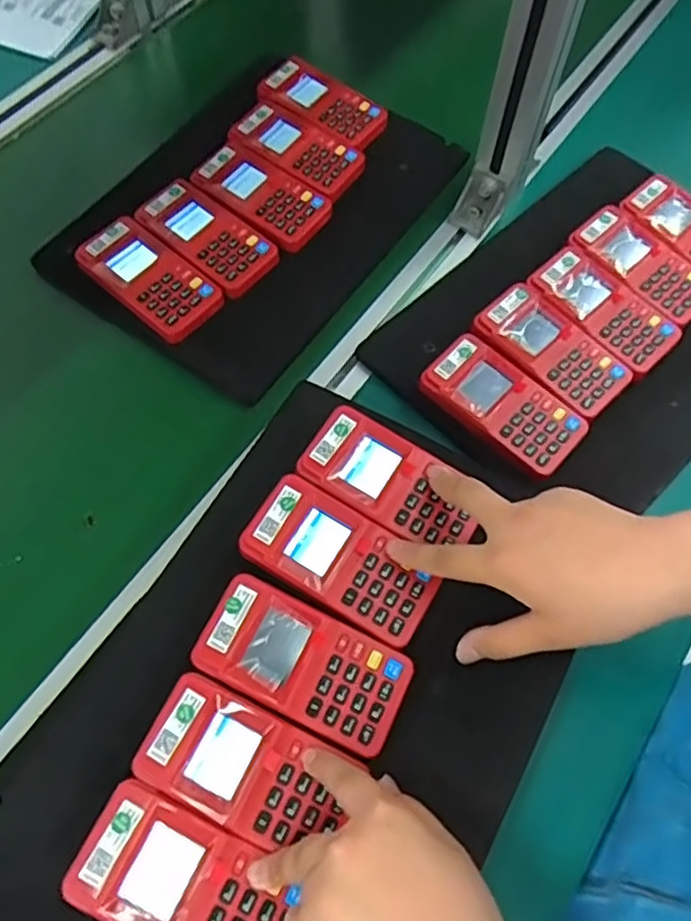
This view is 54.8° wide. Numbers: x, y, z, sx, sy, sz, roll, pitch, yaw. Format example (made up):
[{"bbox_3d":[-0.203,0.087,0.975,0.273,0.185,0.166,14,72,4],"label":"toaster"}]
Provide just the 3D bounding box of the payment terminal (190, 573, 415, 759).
[{"bbox_3d":[-0.024,0.118,0.392,0.120,0.018,0.061,23,69,10],"label":"payment terminal"}]

